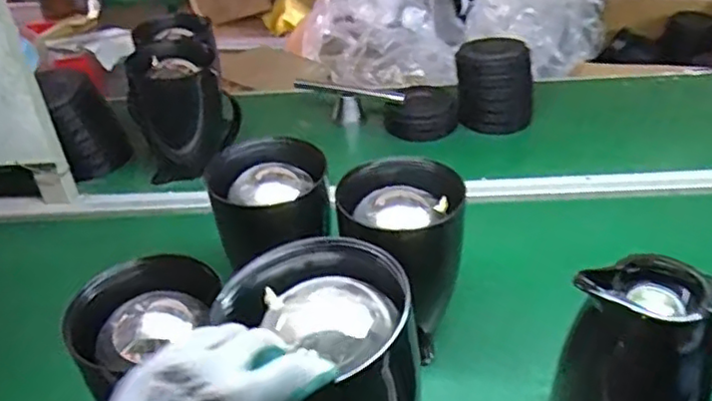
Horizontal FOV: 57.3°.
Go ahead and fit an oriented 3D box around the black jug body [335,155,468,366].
[{"bbox_3d":[0.053,0.051,0.713,0.129,0.169,0.117,20,41,28],"label":"black jug body"}]

